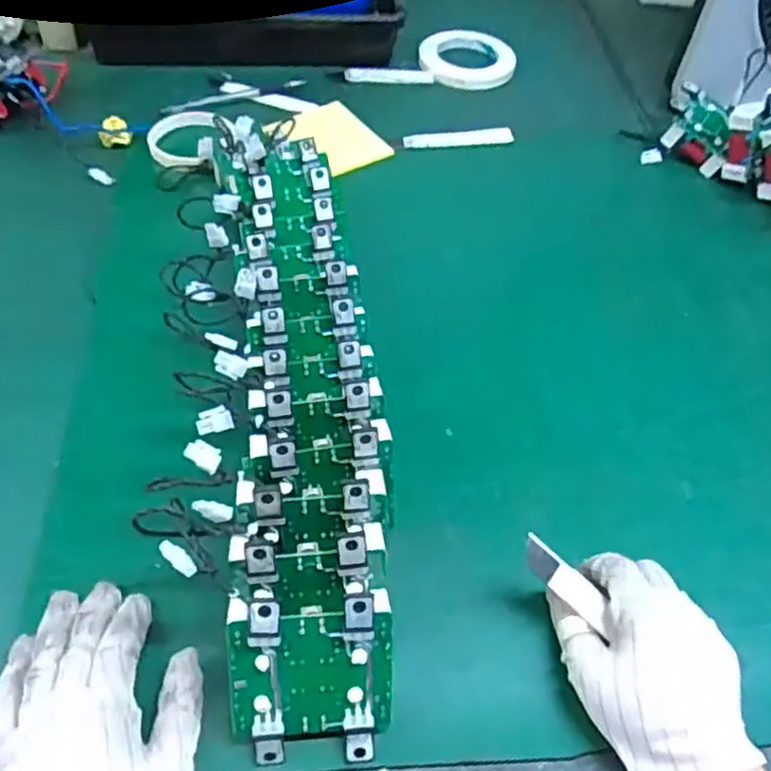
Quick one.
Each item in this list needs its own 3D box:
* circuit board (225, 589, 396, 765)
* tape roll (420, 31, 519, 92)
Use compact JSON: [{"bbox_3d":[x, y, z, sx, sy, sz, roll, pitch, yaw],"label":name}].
[{"bbox_3d":[-0.038,0.152,0.371,0.084,0.092,0.018,-2,15,-7],"label":"circuit board"},{"bbox_3d":[0.101,-0.399,0.869,0.118,0.017,0.118,2,51,-3],"label":"tape roll"}]

